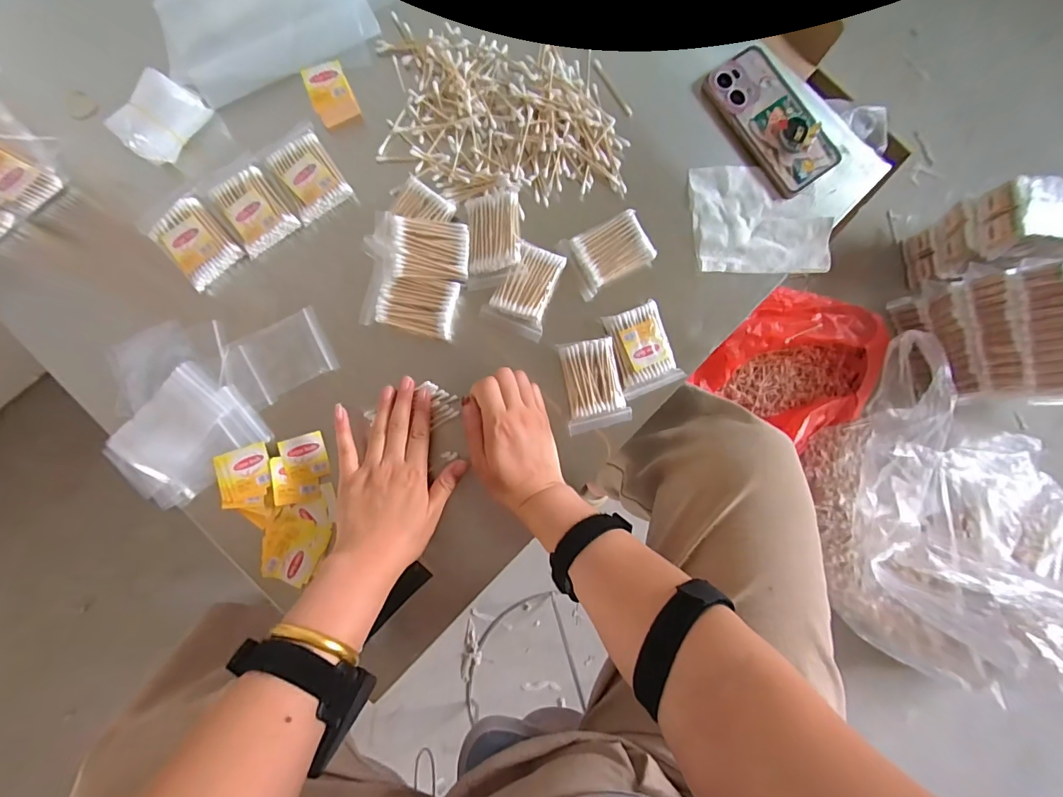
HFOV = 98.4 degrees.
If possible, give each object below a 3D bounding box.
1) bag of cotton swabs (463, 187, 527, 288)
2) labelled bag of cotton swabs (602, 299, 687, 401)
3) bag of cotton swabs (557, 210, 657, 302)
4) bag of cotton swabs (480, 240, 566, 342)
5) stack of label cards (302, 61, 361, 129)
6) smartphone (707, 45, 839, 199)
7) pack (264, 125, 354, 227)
[{"bbox_3d":[-0.039,-0.165,0.462,0.057,0.025,0.088,-6,85,-4],"label":"bag of cotton swabs"},{"bbox_3d":[0.114,-0.050,0.474,0.060,0.023,0.086,-20,86,-5],"label":"labelled bag of cotton swabs"},{"bbox_3d":[0.081,-0.151,0.478,0.083,0.022,0.063,-25,87,-5],"label":"bag of cotton swabs"},{"bbox_3d":[-0.006,-0.111,0.468,0.060,0.022,0.085,23,84,-1],"label":"bag of cotton swabs"},{"bbox_3d":[-0.205,-0.312,0.471,0.041,0.031,0.045,-24,87,-5],"label":"stack of label cards"},{"bbox_3d":[0.263,-0.306,0.500,0.086,0.022,0.160,-34,88,-5],"label":"smartphone"},{"bbox_3d":[-0.227,-0.225,0.465,0.061,0.026,0.081,-34,88,-5],"label":"pack"}]

